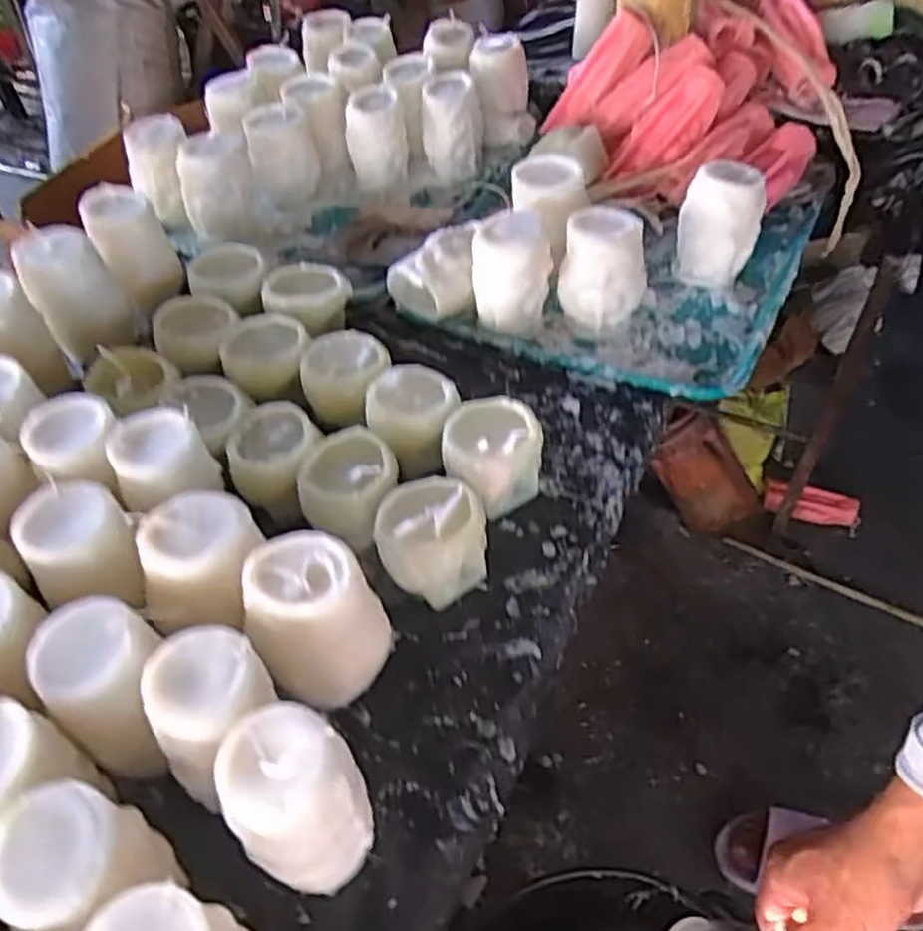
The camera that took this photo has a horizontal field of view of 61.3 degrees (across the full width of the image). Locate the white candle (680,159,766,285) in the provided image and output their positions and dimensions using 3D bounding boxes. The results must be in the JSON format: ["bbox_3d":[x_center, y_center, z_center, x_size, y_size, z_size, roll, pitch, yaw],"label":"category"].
[{"bbox_3d":[0.245,-0.233,0.740,0.071,0.085,0.070,12,51,13],"label":"white candle"}]

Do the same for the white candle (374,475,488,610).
[{"bbox_3d":[-0.020,0.052,0.549,0.077,0.071,0.074,-4,49,0],"label":"white candle"}]

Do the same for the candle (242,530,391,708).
[{"bbox_3d":[-0.089,0.093,0.483,0.076,0.098,0.073,-19,51,-13],"label":"candle"}]

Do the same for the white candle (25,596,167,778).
[{"bbox_3d":[-0.202,0.133,0.459,0.059,0.097,0.065,-1,49,2],"label":"white candle"}]

